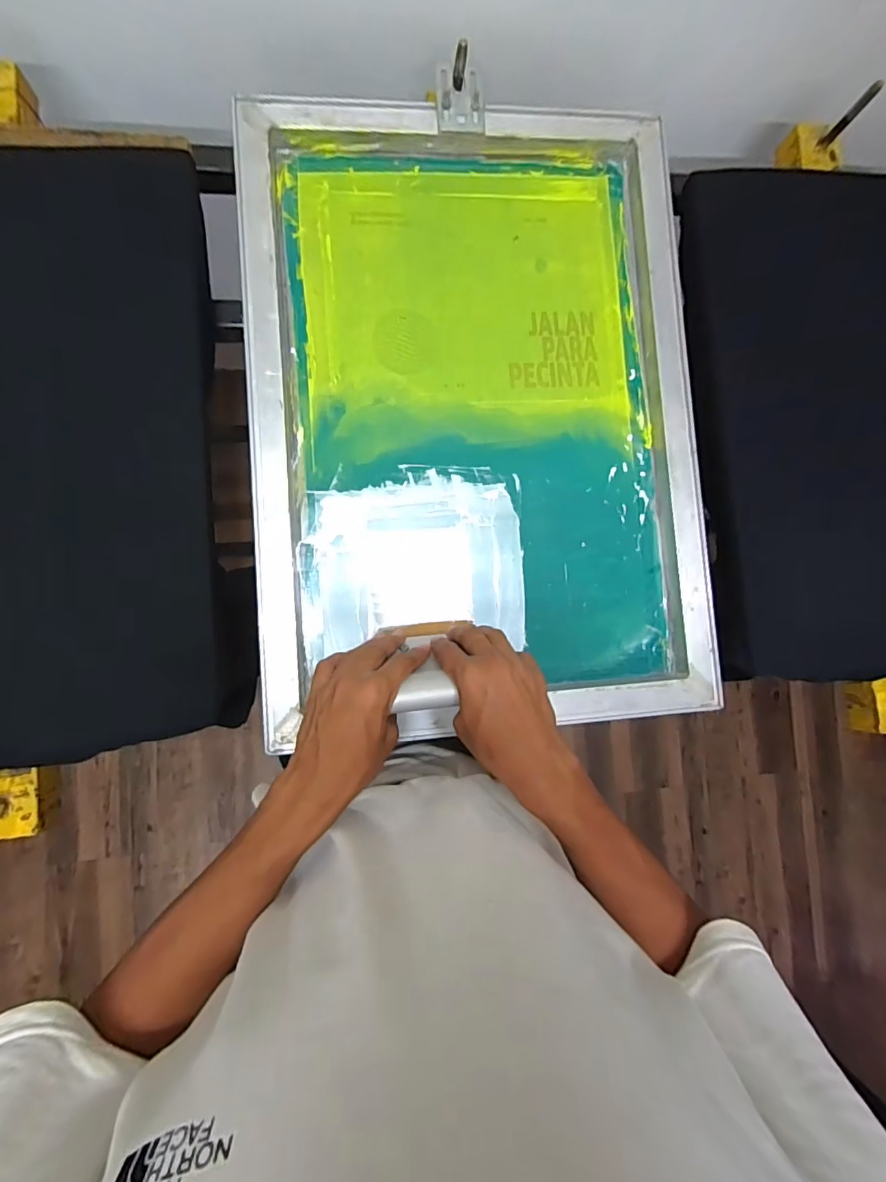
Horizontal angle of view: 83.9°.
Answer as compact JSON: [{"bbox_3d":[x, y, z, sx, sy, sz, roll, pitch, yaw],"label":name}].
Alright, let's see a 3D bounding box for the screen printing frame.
[{"bbox_3d":[0.040,-0.191,0.522,0.461,0.031,0.645,-4,87,-6],"label":"screen printing frame"}]

